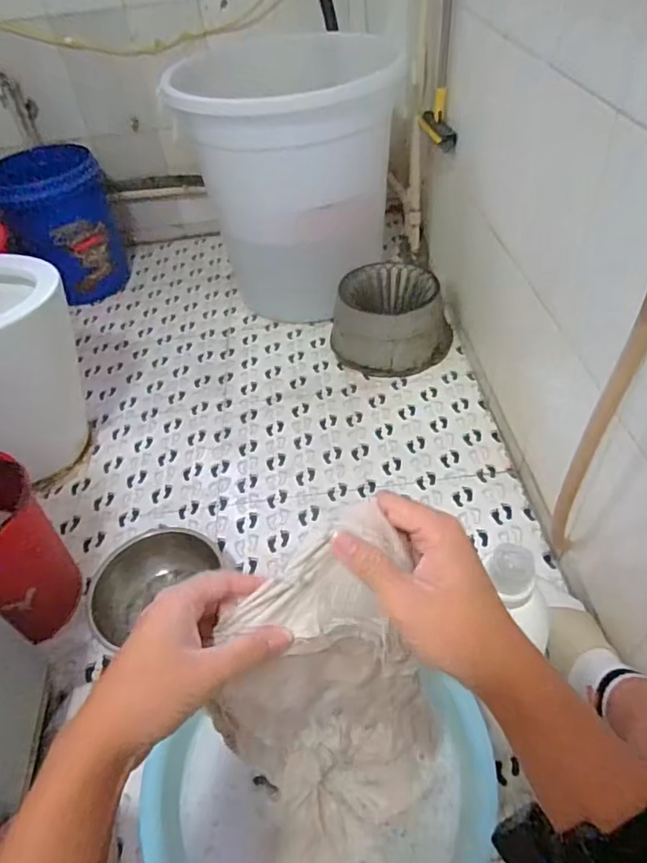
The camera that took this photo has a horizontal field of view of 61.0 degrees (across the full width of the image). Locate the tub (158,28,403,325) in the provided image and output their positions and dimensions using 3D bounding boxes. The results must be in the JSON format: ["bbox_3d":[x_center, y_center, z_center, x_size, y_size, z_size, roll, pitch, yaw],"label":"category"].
[{"bbox_3d":[-0.101,-0.693,1.528,0.499,0.562,0.526,-11,46,-5],"label":"tub"}]

